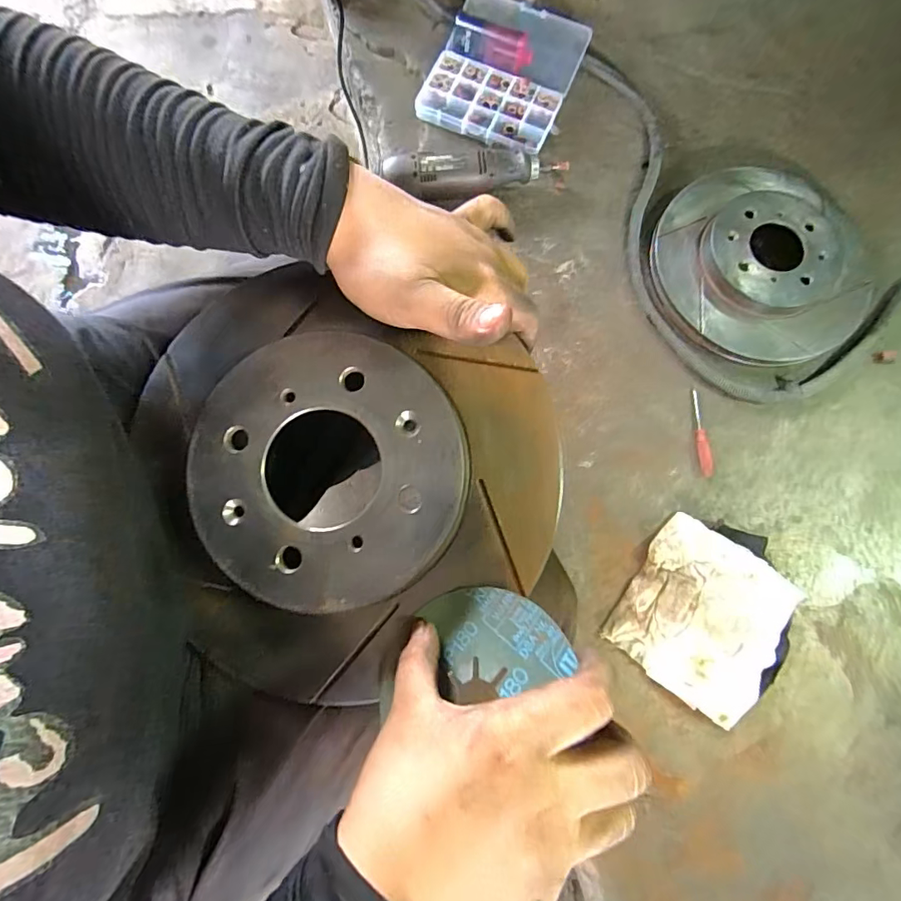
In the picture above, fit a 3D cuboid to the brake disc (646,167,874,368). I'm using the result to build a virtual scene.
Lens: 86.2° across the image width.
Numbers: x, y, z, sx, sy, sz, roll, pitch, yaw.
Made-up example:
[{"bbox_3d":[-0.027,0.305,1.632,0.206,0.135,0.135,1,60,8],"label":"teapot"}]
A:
[{"bbox_3d":[0.363,-0.218,0.565,0.234,0.046,0.239,0,77,0],"label":"brake disc"}]

